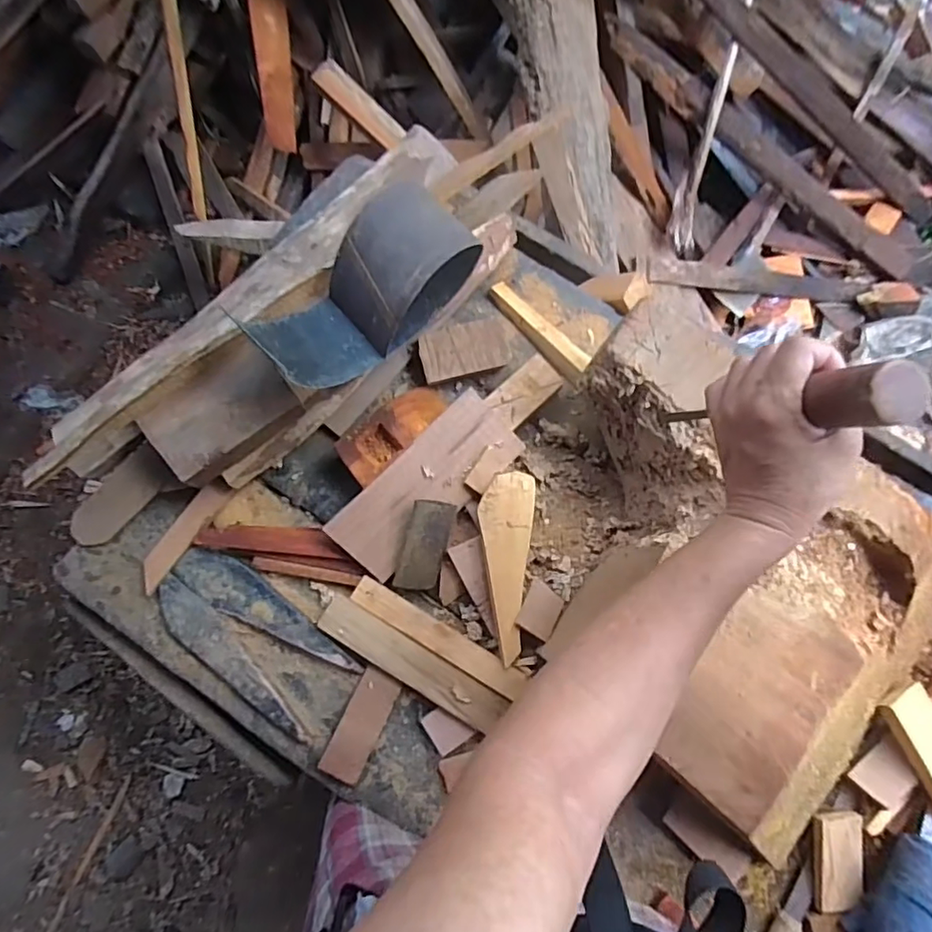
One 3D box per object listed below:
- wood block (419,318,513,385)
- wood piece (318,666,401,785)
[{"bbox_3d":[0.000,-0.136,0.657,0.105,0.022,0.059,-18,80,-4],"label":"wood block"},{"bbox_3d":[-0.108,0.269,0.590,0.043,0.005,0.108,28,77,-11],"label":"wood piece"}]

